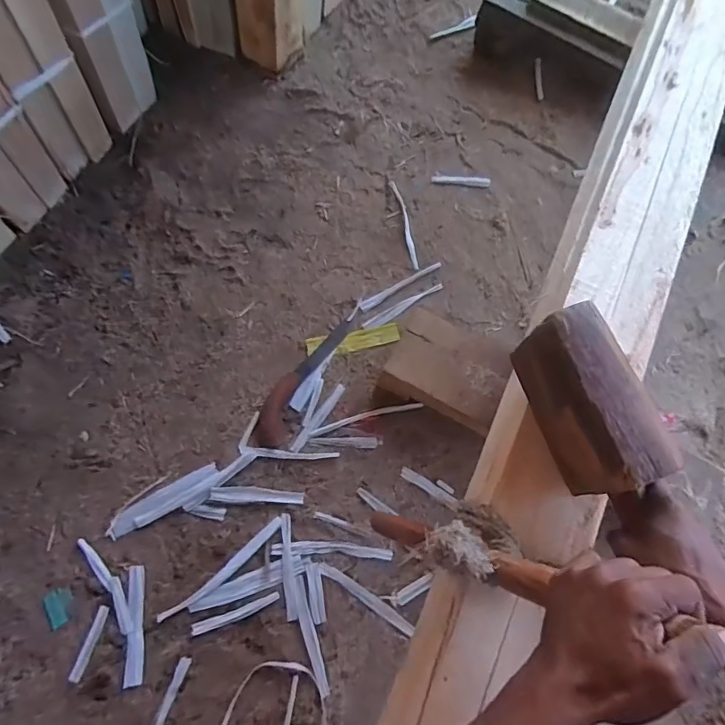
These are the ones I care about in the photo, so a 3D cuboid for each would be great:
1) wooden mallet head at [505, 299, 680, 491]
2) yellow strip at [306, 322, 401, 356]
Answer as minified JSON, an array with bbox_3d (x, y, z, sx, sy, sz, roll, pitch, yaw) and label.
[{"bbox_3d":[0.231,0.043,0.499,0.071,0.105,0.180,-16,73,-7],"label":"wooden mallet head"},{"bbox_3d":[-0.016,-0.038,0.845,0.161,0.009,0.036,-9,74,-13],"label":"yellow strip"}]

